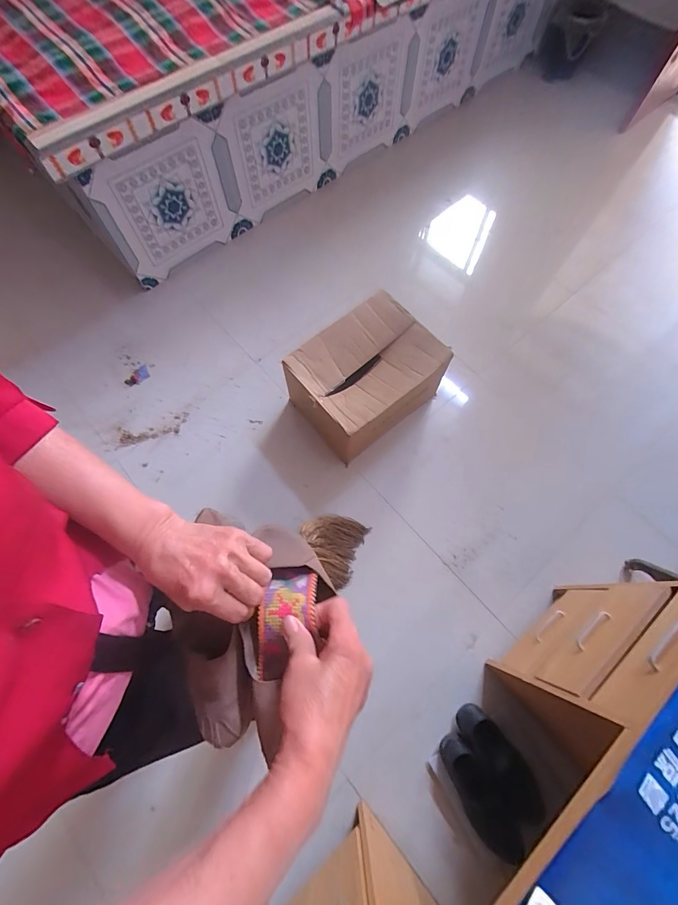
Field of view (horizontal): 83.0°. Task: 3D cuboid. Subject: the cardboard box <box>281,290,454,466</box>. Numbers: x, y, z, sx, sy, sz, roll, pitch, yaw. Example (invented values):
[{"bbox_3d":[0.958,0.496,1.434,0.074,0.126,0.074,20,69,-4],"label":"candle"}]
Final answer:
[{"bbox_3d":[0.082,-0.236,1.283,0.438,0.256,0.337,-35,75,-15],"label":"cardboard box"}]

